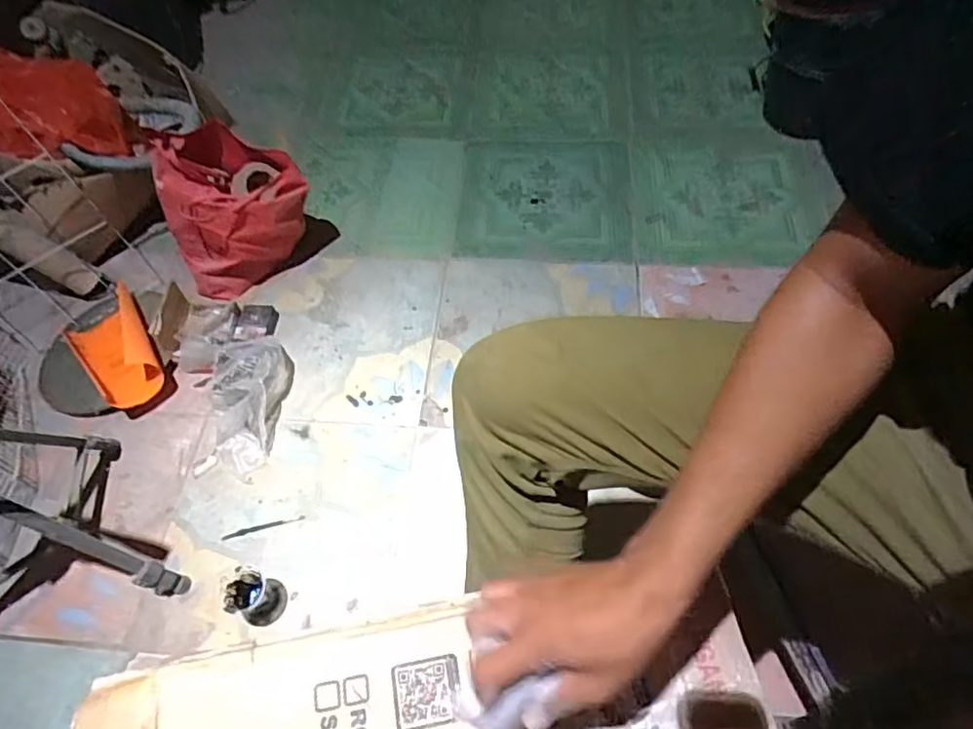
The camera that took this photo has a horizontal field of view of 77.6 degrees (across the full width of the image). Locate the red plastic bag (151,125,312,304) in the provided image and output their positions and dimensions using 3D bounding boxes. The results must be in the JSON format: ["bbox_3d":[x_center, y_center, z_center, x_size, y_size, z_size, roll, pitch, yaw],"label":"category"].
[{"bbox_3d":[-0.484,-0.281,1.188,0.214,0.288,0.200,12,60,10],"label":"red plastic bag"}]

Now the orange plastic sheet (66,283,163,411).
[{"bbox_3d":[-0.734,-0.045,1.183,0.138,0.087,0.301,-35,62,-17],"label":"orange plastic sheet"}]

